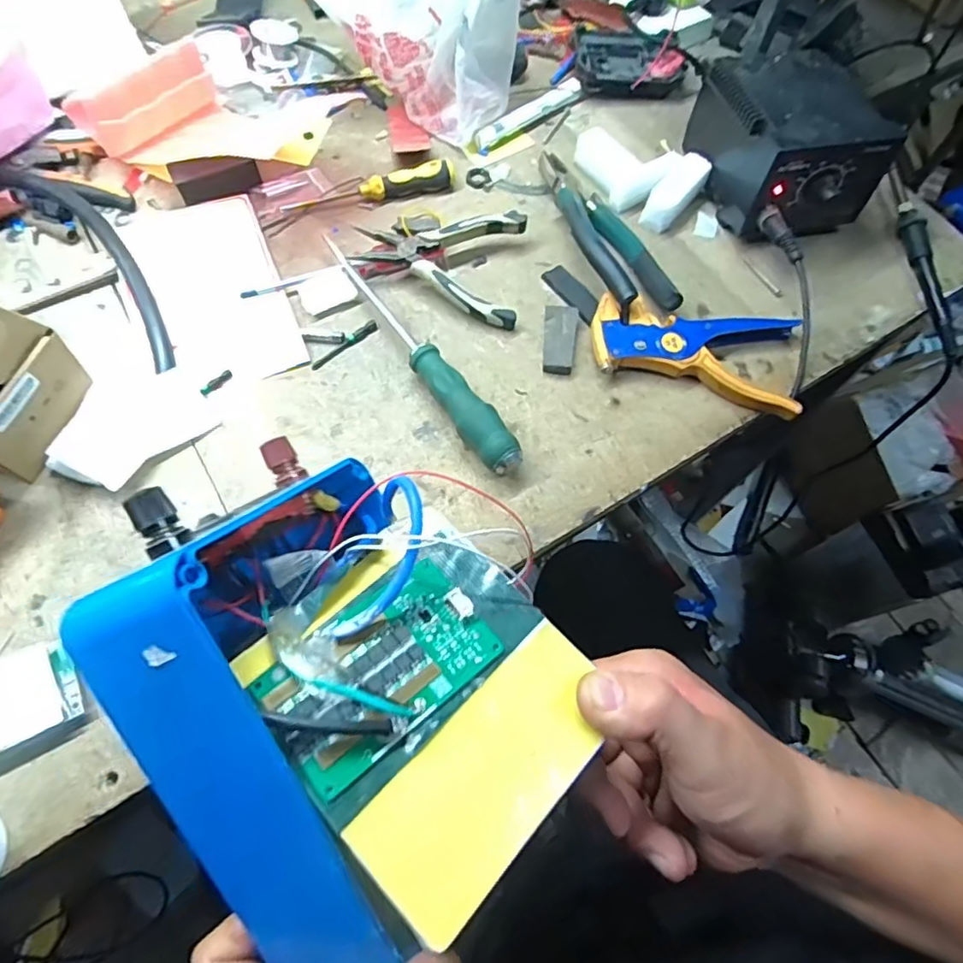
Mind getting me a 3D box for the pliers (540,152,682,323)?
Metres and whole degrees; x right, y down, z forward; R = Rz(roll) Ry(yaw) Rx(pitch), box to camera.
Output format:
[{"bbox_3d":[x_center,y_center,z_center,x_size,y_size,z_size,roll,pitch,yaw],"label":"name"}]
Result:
[{"bbox_3d":[0.104,-0.226,0.512,0.064,0.028,0.199,-16,69,-9],"label":"pliers"}]

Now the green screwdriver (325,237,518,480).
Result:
[{"bbox_3d":[-0.047,-0.102,0.463,0.028,0.031,0.245,-31,72,-14],"label":"green screwdriver"}]

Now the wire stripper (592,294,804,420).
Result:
[{"bbox_3d":[0.171,-0.103,0.476,0.163,0.022,0.086,10,67,2],"label":"wire stripper"}]

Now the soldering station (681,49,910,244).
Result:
[{"bbox_3d":[0.270,-0.296,0.527,0.115,0.090,0.158,-12,68,-7],"label":"soldering station"}]

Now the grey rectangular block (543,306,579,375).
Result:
[{"bbox_3d":[0.063,-0.117,0.483,0.026,0.011,0.063,9,67,2],"label":"grey rectangular block"}]

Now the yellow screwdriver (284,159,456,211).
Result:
[{"bbox_3d":[-0.100,-0.265,0.538,0.155,0.022,0.020,-13,69,-8],"label":"yellow screwdriver"}]

